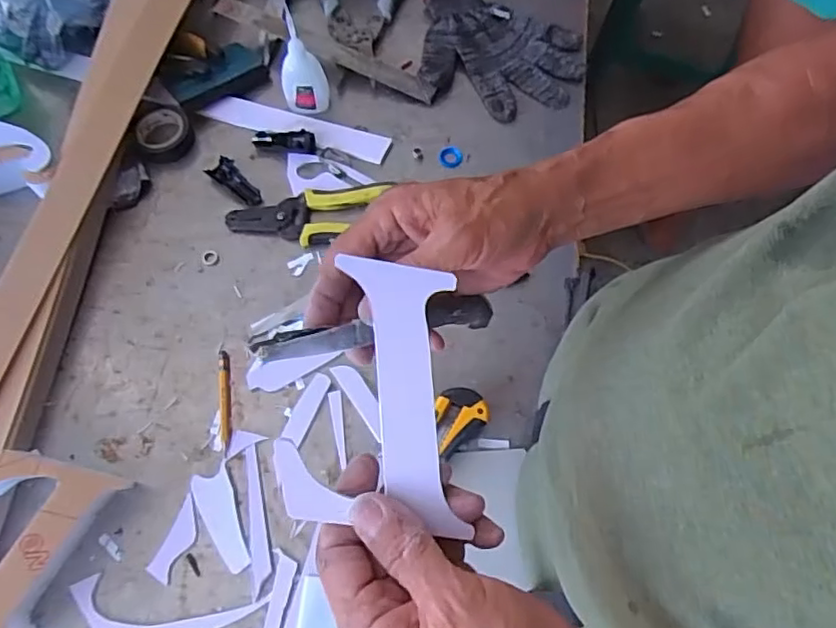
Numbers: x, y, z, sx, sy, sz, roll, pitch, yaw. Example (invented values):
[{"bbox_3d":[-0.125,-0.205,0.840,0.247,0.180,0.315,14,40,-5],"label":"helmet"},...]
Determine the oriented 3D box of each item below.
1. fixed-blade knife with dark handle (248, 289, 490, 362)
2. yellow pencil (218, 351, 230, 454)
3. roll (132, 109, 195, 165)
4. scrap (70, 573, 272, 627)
[{"bbox_3d":[-0.019,0.007,0.328,0.137,0.015,0.023,-12,65,-32],"label":"fixed-blade knife with dark handle"},{"bbox_3d":[-0.164,0.073,0.519,0.009,0.004,0.088,-8,67,-3],"label":"yellow pencil"},{"bbox_3d":[-0.259,-0.185,0.622,0.054,0.012,0.061,-18,68,-7],"label":"roll"},{"bbox_3d":[-0.188,0.226,0.454,0.148,0.004,0.050,2,67,1],"label":"scrap"}]

